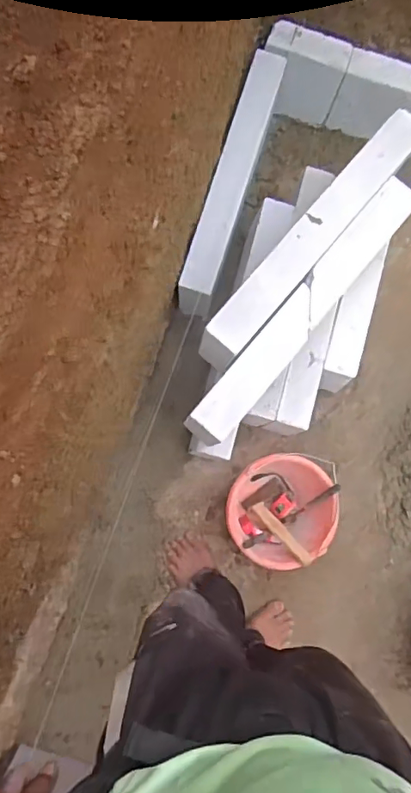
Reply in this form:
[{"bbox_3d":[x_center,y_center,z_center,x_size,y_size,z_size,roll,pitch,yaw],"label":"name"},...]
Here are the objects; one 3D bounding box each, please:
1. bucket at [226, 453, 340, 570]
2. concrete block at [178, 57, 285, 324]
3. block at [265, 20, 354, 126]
[{"bbox_3d":[0.168,0.259,1.215,0.234,0.157,0.236,0,81,-2],"label":"bucket"},{"bbox_3d":[0.061,-0.487,1.261,0.088,0.212,0.598,18,81,1],"label":"concrete block"},{"bbox_3d":[0.242,-0.800,1.313,0.197,0.185,0.087,18,81,1],"label":"block"}]

